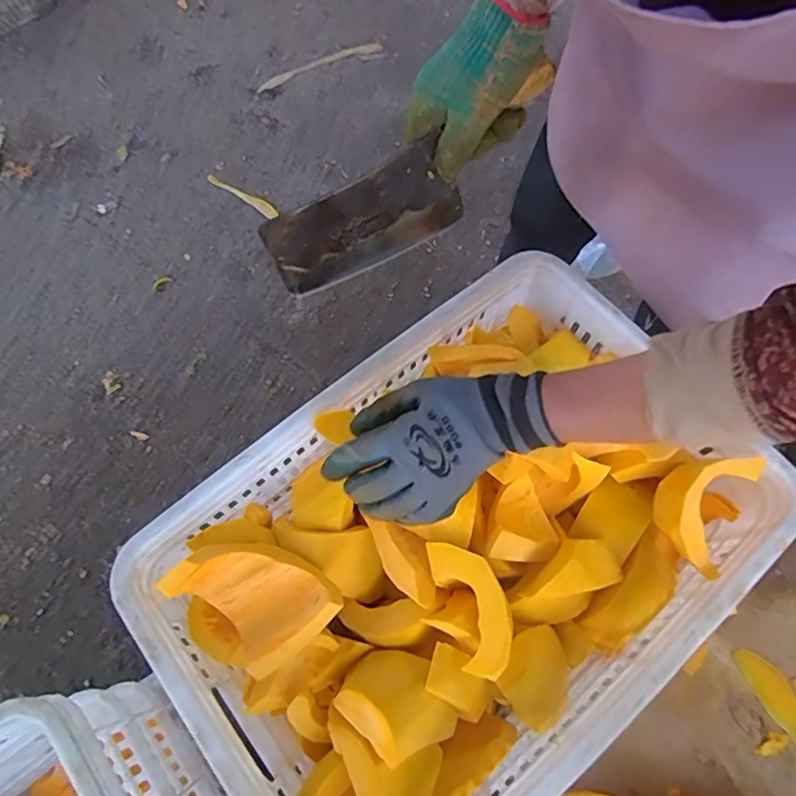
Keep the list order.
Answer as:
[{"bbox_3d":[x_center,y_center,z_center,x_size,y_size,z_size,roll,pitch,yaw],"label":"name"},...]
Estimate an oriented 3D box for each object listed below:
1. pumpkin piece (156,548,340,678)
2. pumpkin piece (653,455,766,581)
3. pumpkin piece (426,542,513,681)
[{"bbox_3d":[-0.118,0.166,0.469,0.113,0.066,0.092,42,74,15],"label":"pumpkin piece"},{"bbox_3d":[0.271,0.097,0.493,0.064,0.046,0.107,23,70,9],"label":"pumpkin piece"},{"bbox_3d":[0.066,0.177,0.478,0.052,0.016,0.114,-16,69,-7],"label":"pumpkin piece"}]

